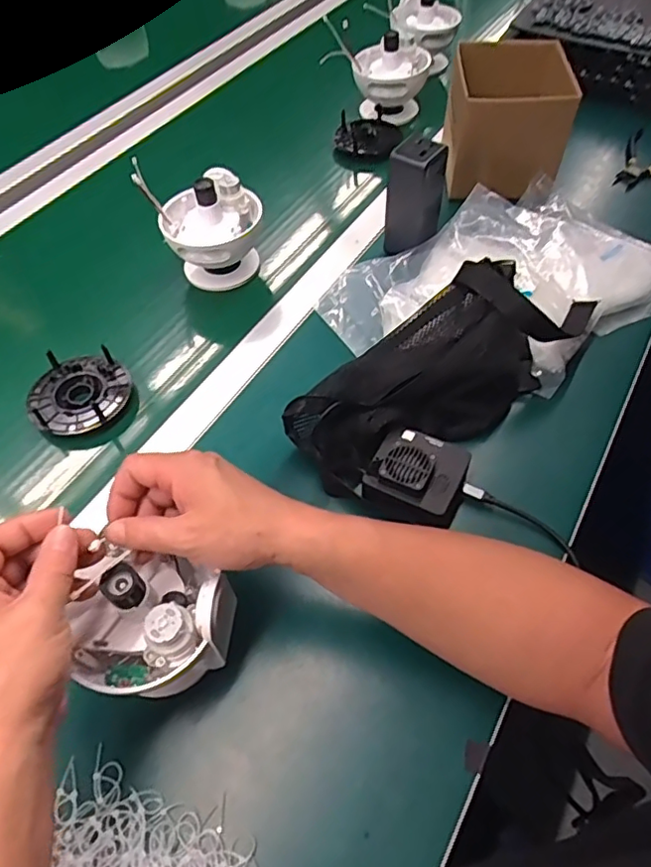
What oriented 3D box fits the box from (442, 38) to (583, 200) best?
[{"bbox_3d":[0.223,-0.397,0.733,0.126,0.125,0.189,2,54,3],"label":"box"}]

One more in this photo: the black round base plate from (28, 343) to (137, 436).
[{"bbox_3d":[-0.252,-0.040,0.602,0.099,0.039,0.098,-30,59,-19],"label":"black round base plate"}]

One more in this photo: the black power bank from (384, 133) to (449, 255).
[{"bbox_3d":[0.099,-0.263,0.658,0.052,0.123,0.047,26,60,18],"label":"black power bank"}]

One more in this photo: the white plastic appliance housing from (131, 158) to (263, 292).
[{"bbox_3d":[-0.137,-0.239,0.673,0.123,0.125,0.094,-10,55,-6],"label":"white plastic appliance housing"}]

